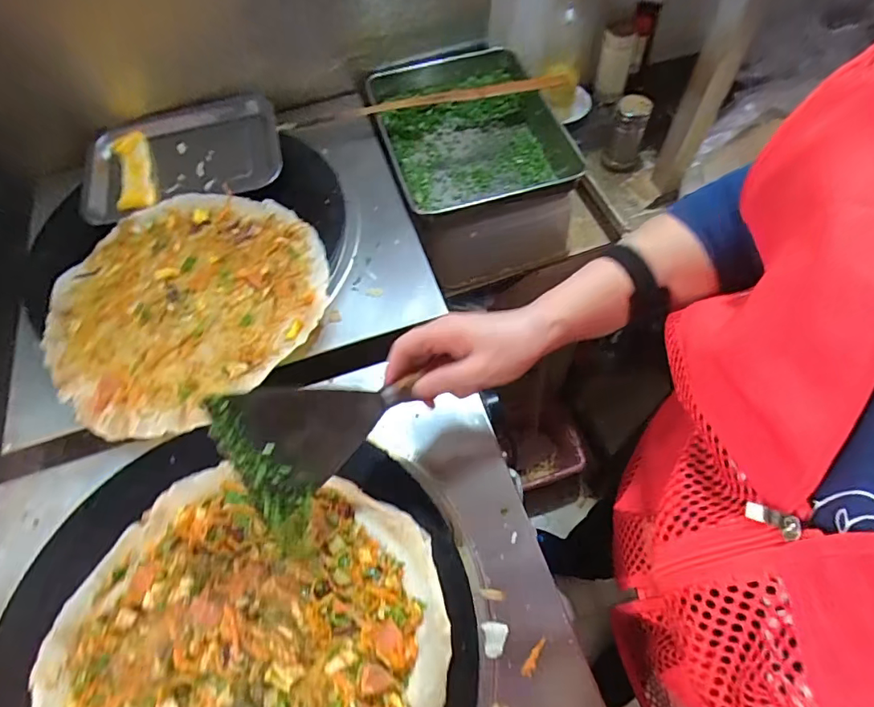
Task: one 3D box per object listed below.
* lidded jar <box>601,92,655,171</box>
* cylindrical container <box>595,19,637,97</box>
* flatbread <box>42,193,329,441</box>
[{"bbox_3d":[0.282,-0.325,0.742,0.051,0.114,0.052,-1,62,2],"label":"lidded jar"},{"bbox_3d":[0.288,-0.474,0.808,0.052,0.119,0.057,15,62,11],"label":"cylindrical container"},{"bbox_3d":[-0.281,-0.061,0.568,0.308,0.035,0.285,-1,61,2],"label":"flatbread"}]

